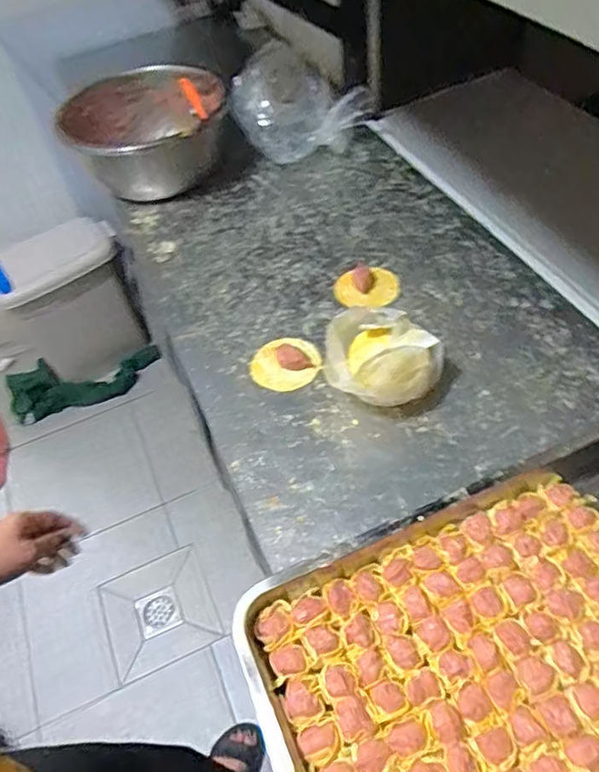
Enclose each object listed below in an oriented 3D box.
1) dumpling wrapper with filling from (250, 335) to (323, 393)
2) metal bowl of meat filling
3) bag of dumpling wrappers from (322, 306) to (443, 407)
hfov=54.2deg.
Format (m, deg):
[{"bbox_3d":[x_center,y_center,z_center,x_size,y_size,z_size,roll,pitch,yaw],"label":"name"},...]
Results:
[{"bbox_3d":[-0.018,-0.032,0.742,0.085,0.020,0.079,0,49,0],"label":"dumpling wrapper with filling"},{"bbox_3d":[-0.272,-0.446,1.030,0.273,0.138,0.284,0,49,0],"label":"metal bowl of meat filling"},{"bbox_3d":[0.093,-0.027,0.663,0.129,0.086,0.102,8,50,7],"label":"bag of dumpling wrappers"}]

